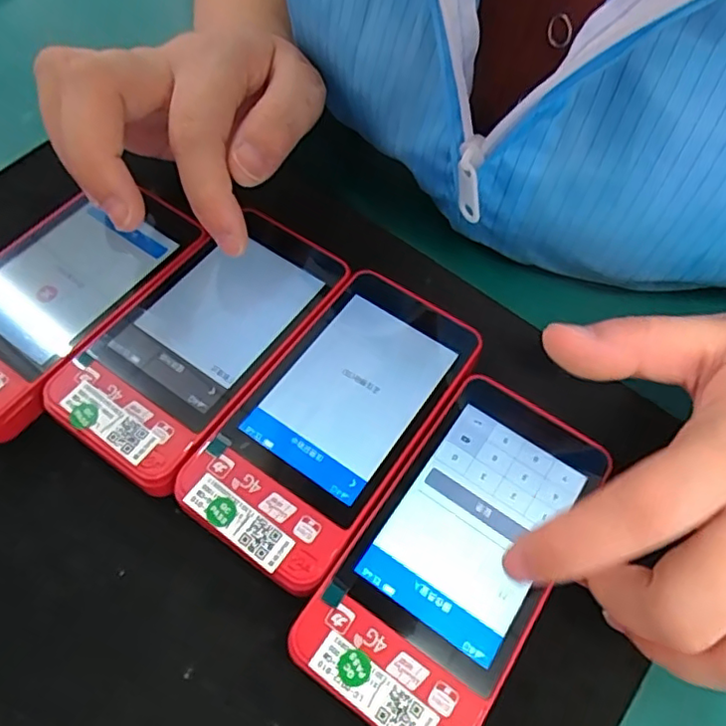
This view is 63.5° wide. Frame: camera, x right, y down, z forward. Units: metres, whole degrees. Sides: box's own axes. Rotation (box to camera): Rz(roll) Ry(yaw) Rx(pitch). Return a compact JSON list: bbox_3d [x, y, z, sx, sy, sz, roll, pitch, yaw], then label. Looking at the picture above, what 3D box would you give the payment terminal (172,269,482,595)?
[{"bbox_3d":[-0.010,0.022,0.222,0.060,0.022,0.116,32,65,13],"label":"payment terminal"}]

